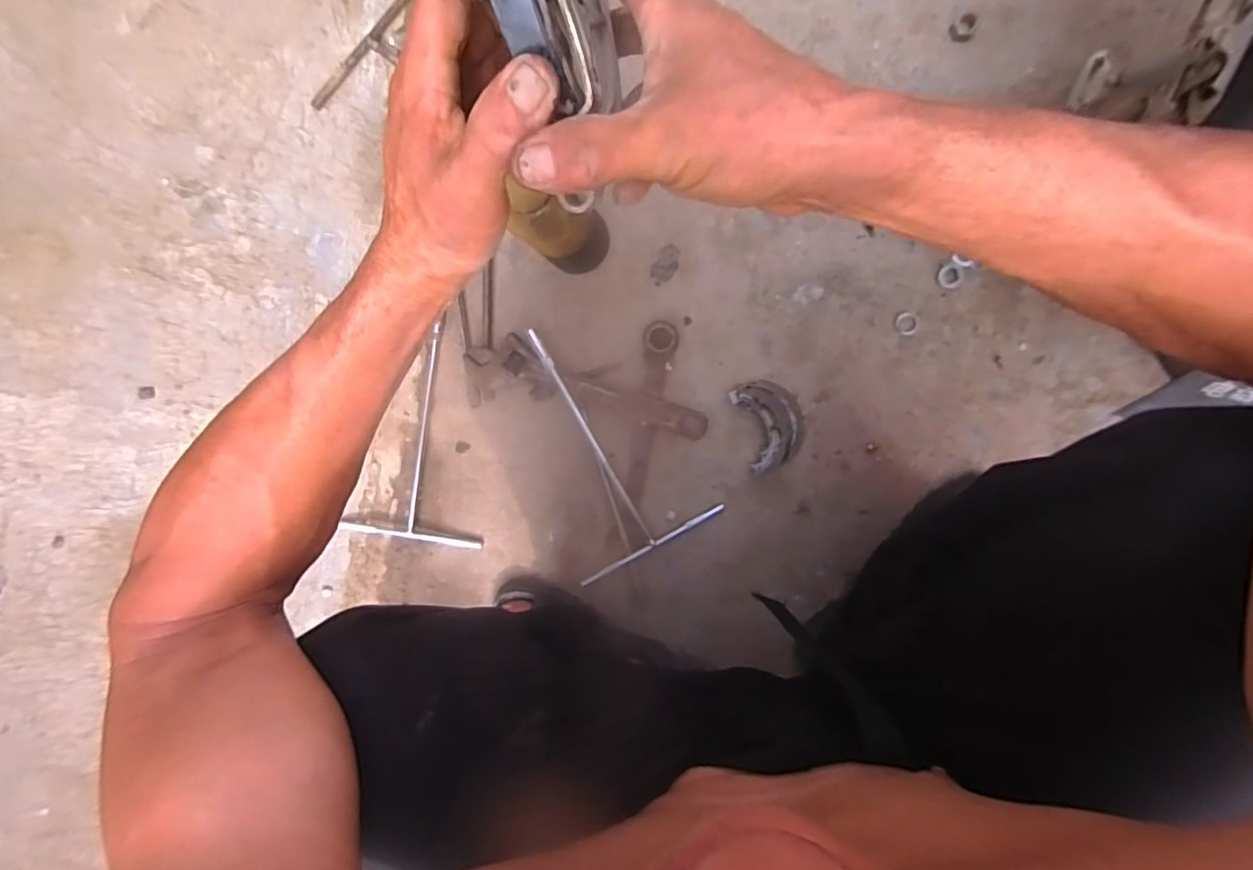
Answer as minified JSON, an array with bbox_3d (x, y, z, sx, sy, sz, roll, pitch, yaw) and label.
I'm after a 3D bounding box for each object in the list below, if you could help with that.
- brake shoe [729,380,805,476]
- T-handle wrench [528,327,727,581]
[{"bbox_3d":[0.163,-0.012,0.638,0.070,0.042,0.102,-18,93,9],"label":"brake shoe"},{"bbox_3d":[-0.033,0.007,0.672,0.175,0.035,0.286,-28,91,9],"label":"T-handle wrench"}]

